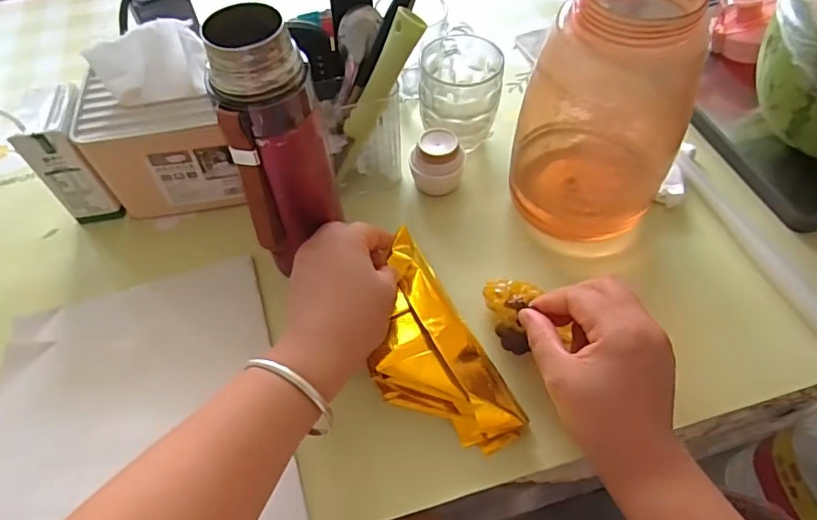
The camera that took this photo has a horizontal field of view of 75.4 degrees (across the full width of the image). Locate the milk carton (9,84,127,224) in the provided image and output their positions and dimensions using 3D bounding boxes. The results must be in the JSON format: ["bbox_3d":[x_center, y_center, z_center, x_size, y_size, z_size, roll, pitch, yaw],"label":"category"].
[{"bbox_3d":[-0.295,-0.090,0.472,0.044,0.112,0.064,-8,54,-4],"label":"milk carton"}]

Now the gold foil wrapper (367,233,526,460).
[{"bbox_3d":[0.011,0.060,0.399,0.083,0.042,0.176,-18,58,-12],"label":"gold foil wrapper"}]

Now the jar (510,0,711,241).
[{"bbox_3d":[0.150,-0.102,0.400,0.105,0.206,0.115,-1,55,1],"label":"jar"}]

